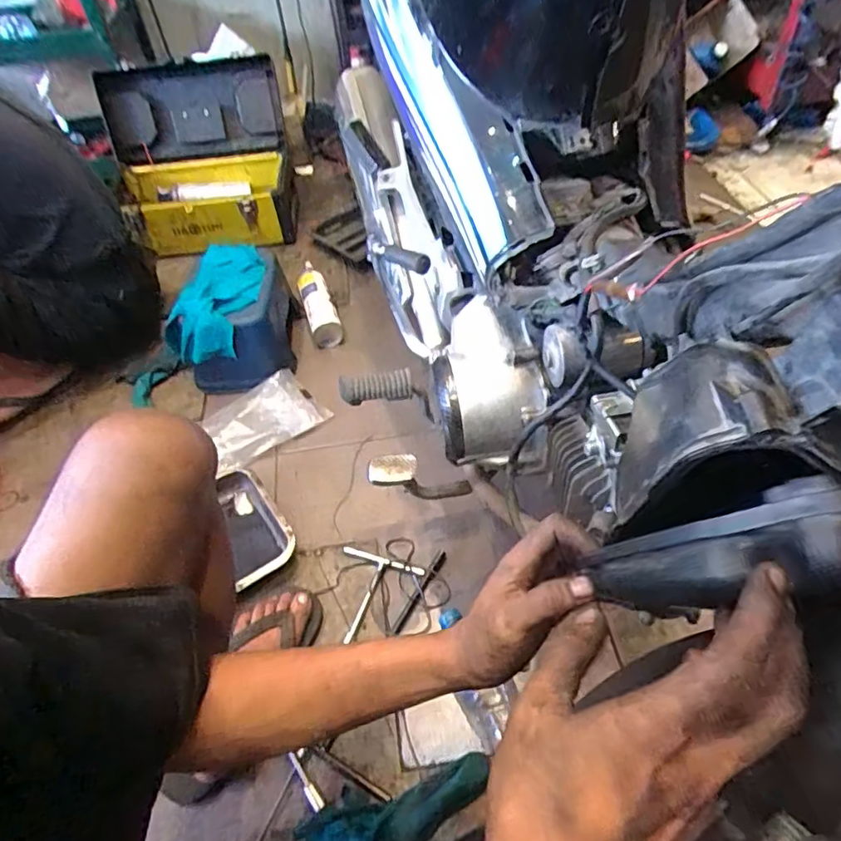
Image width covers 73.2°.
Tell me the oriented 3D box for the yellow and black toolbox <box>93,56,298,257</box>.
[{"bbox_3d":[-0.609,-0.735,1.551,0.485,0.280,0.550,-13,50,-6],"label":"yellow and black toolbox"}]

